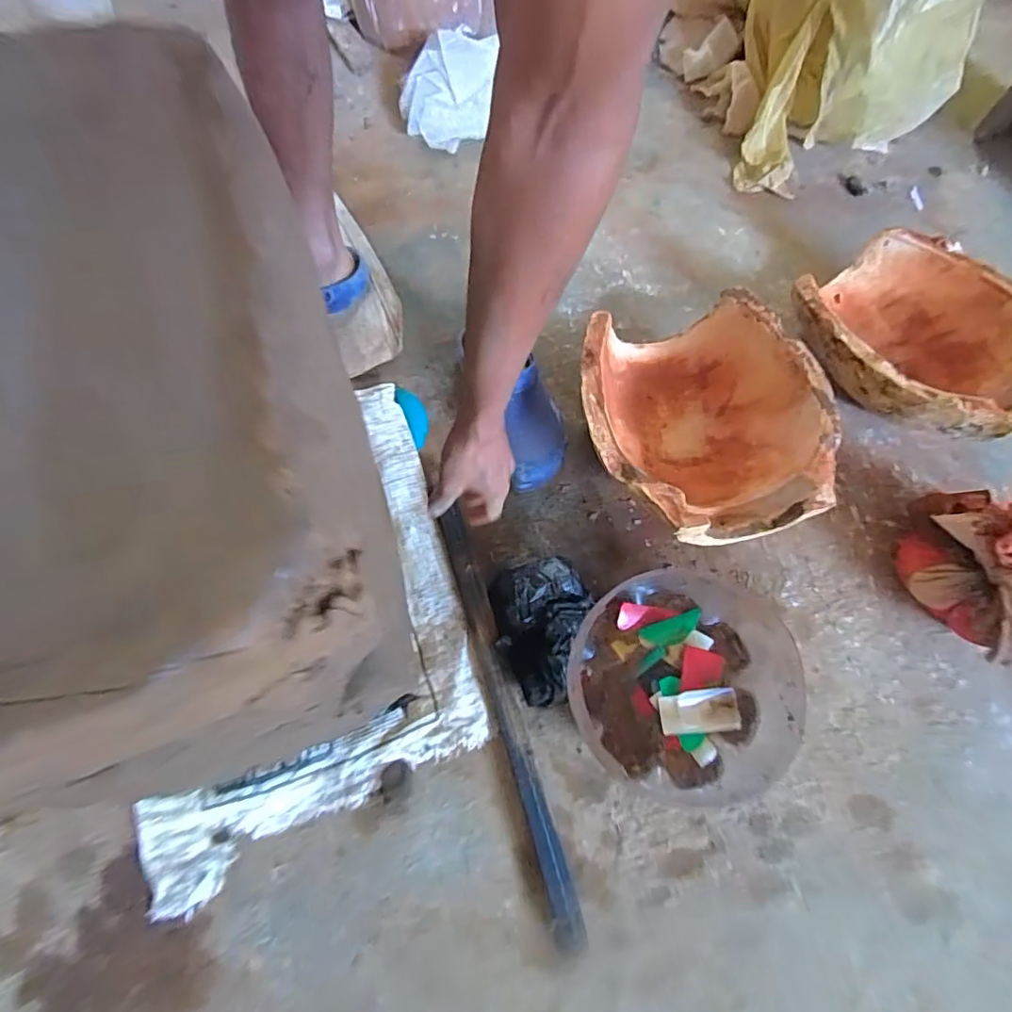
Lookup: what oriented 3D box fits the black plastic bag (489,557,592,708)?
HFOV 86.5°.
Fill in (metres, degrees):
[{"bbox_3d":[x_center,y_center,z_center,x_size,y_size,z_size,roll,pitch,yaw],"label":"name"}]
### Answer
[{"bbox_3d":[0.047,0.153,0.654,0.110,0.075,0.157,-12,69,-5],"label":"black plastic bag"}]

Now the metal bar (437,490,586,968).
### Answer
[{"bbox_3d":[-0.004,0.238,0.656,0.033,0.038,0.497,-16,69,-6],"label":"metal bar"}]

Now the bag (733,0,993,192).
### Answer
[{"bbox_3d":[0.593,-0.844,0.906,0.384,0.386,0.301,-19,70,-7],"label":"bag"}]

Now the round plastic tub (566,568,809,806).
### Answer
[{"bbox_3d":[0.202,0.210,0.638,0.239,0.108,0.248,0,69,0],"label":"round plastic tub"}]

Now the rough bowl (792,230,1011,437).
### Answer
[{"bbox_3d":[0.603,-0.239,0.799,0.303,0.136,0.331,0,69,0],"label":"rough bowl"}]

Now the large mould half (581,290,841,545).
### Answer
[{"bbox_3d":[0.254,-0.109,0.743,0.304,0.149,0.337,-11,69,-4],"label":"large mould half"}]

